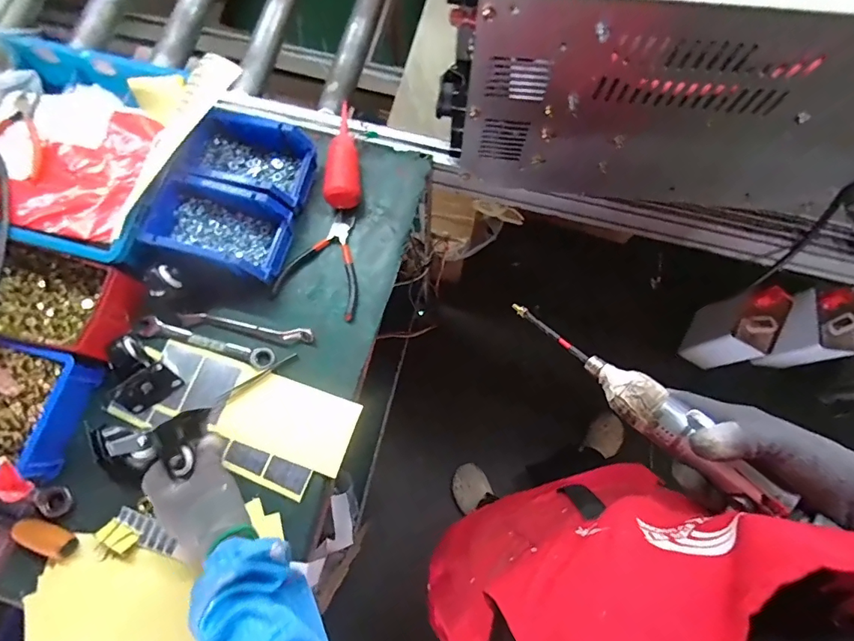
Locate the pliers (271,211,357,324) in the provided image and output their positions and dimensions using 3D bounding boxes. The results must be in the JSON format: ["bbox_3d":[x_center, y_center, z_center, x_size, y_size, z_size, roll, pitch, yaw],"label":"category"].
[{"bbox_3d":[-0.133,-0.085,0.628,0.109,0.017,0.145,15,76,4],"label":"pliers"}]

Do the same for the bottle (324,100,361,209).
[{"bbox_3d":[-0.121,-0.240,0.650,0.049,0.037,0.179,-5,75,-1],"label":"bottle"}]

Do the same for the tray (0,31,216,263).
[{"bbox_3d":[-0.504,-0.240,0.620,0.411,0.084,0.292,15,76,4],"label":"tray"}]

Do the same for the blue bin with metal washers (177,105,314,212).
[{"bbox_3d":[-0.238,-0.222,0.628,0.168,0.060,0.109,20,76,6],"label":"blue bin with metal washers"}]

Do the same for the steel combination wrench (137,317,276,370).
[{"bbox_3d":[-0.289,0.028,0.602,0.188,0.011,0.027,15,76,4],"label":"steel combination wrench"}]

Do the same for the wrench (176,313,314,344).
[{"bbox_3d":[-0.231,0.011,0.596,0.171,0.011,0.023,8,75,3],"label":"wrench"}]

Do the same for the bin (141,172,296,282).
[{"bbox_3d":[-0.269,-0.118,0.602,0.162,0.063,0.103,16,76,5],"label":"bin"}]

